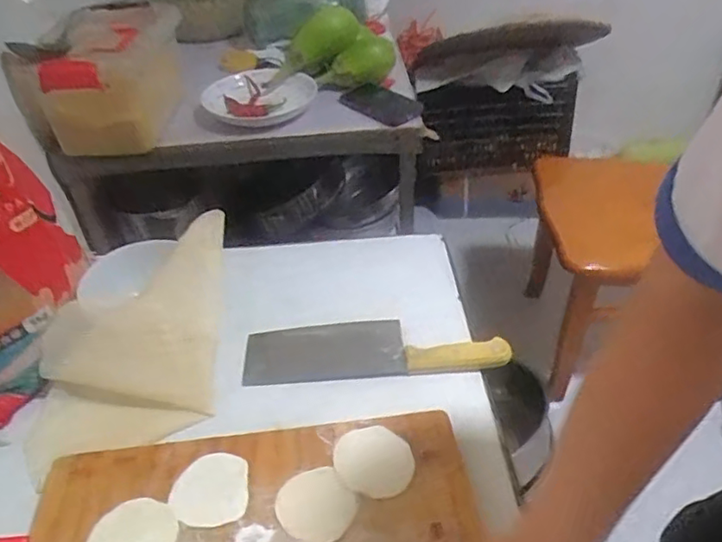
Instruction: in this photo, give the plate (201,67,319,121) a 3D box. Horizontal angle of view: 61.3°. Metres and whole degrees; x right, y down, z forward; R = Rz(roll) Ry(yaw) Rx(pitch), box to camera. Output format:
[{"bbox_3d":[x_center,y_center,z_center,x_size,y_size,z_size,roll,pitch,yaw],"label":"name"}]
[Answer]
[{"bbox_3d":[-0.181,-0.321,1.088,0.195,0.027,0.201,-2,41,2],"label":"plate"}]

